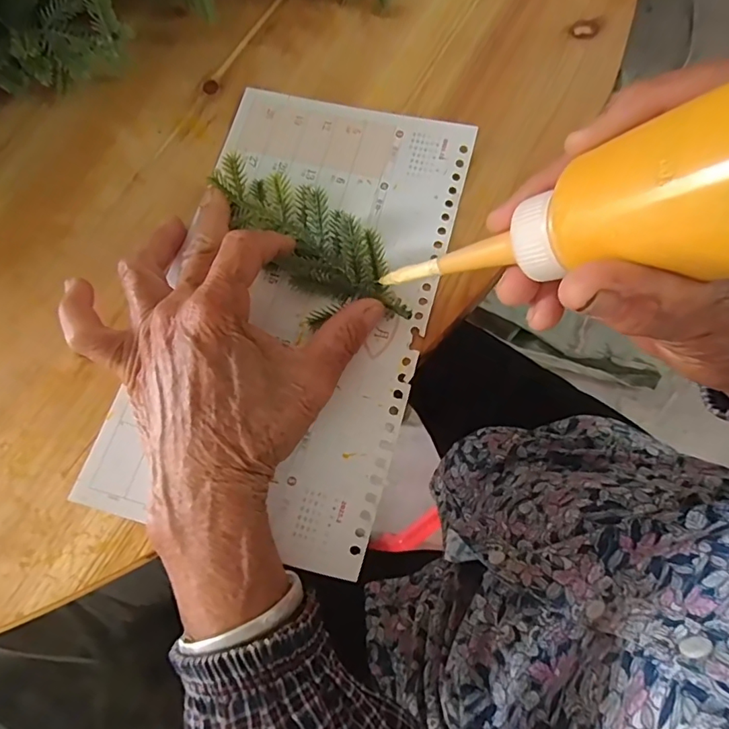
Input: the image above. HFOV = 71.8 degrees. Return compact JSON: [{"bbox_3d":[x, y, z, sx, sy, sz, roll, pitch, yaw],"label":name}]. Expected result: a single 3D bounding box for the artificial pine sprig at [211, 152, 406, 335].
[{"bbox_3d":[-0.030,-0.065,0.265,0.126,0.022,0.056,42,79,12],"label":"artificial pine sprig"}]

